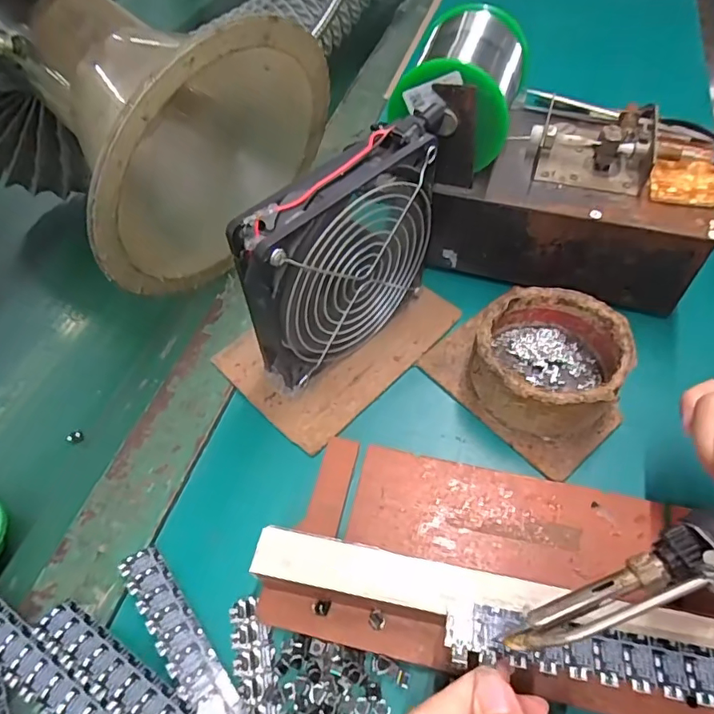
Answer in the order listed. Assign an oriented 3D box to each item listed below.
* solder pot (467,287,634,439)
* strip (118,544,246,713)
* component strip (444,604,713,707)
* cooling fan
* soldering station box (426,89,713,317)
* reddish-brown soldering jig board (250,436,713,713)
[{"bbox_3d":[0.111,0.003,0.297,0.079,0.041,0.083,-1,54,2],"label":"solder pot"},{"bbox_3d":[-0.078,0.132,0.231,0.019,0.004,0.107,-21,50,-39],"label":"strip"},{"bbox_3d":[0.090,0.113,0.195,0.108,0.004,0.020,6,54,7],"label":"component strip"},{"bbox_3d":[-0.005,-0.051,0.289,0.135,0.128,0.027,-38,61,-22],"label":"cooling fan"},{"bbox_3d":[0.145,-0.113,0.349,0.159,0.089,0.109,15,56,13],"label":"soldering station box"},{"bbox_3d":[0.066,0.092,0.235,0.203,0.036,0.099,10,55,10],"label":"reddish-brown soldering jig board"}]

